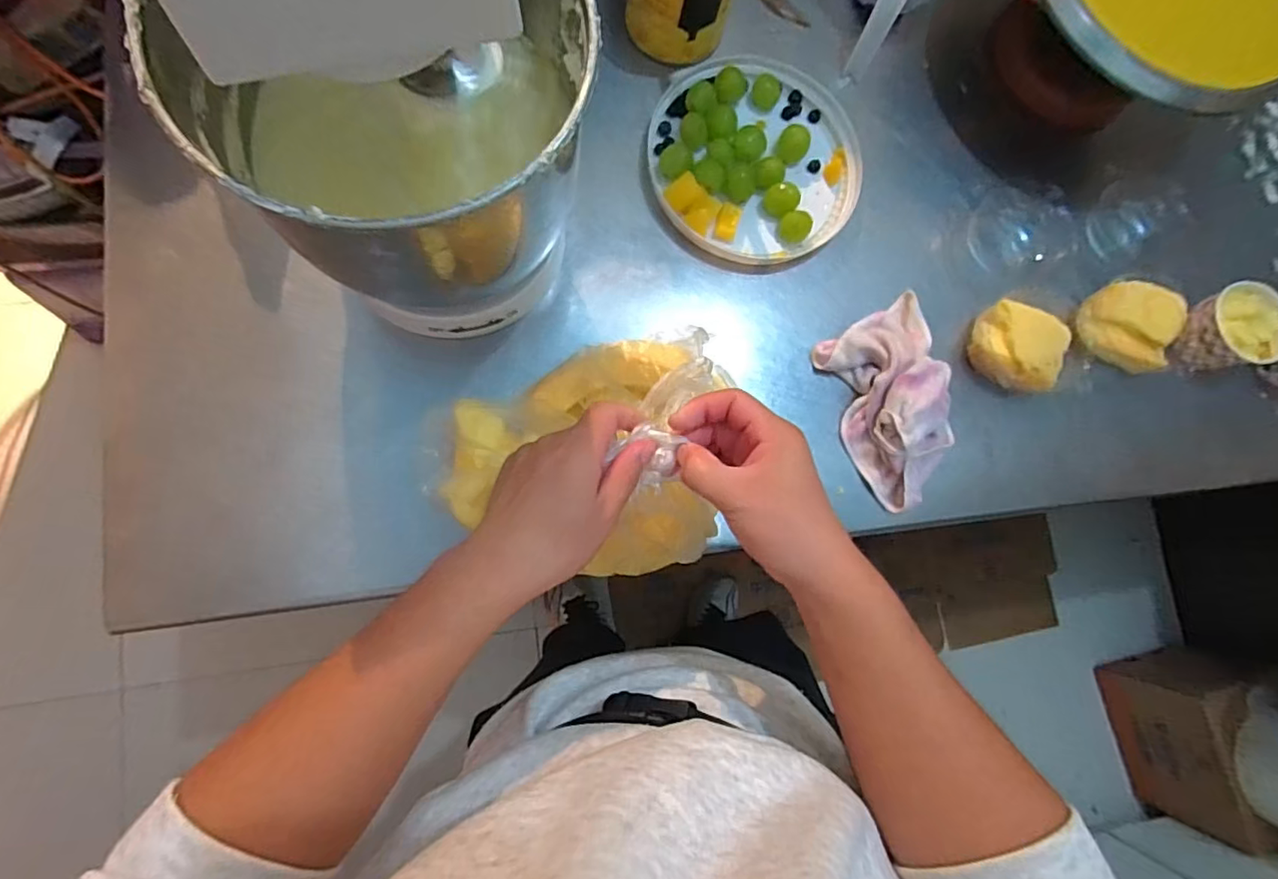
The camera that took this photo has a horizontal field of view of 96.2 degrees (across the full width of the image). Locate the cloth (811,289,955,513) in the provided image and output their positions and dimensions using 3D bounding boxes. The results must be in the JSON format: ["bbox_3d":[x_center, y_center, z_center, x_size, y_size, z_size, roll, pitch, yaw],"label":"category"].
[{"bbox_3d":[0.240,-0.034,0.522,0.107,0.053,0.176,-19,85,-10],"label":"cloth"}]

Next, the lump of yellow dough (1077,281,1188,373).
[{"bbox_3d":[0.482,-0.111,0.565,0.098,0.044,0.081,12,80,-6],"label":"lump of yellow dough"}]

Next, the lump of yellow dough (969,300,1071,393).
[{"bbox_3d":[0.363,-0.085,0.548,0.090,0.040,0.082,1,82,-8],"label":"lump of yellow dough"}]

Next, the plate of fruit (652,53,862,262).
[{"bbox_3d":[0.116,-0.272,0.546,0.205,0.023,0.200,1,82,-8],"label":"plate of fruit"}]

